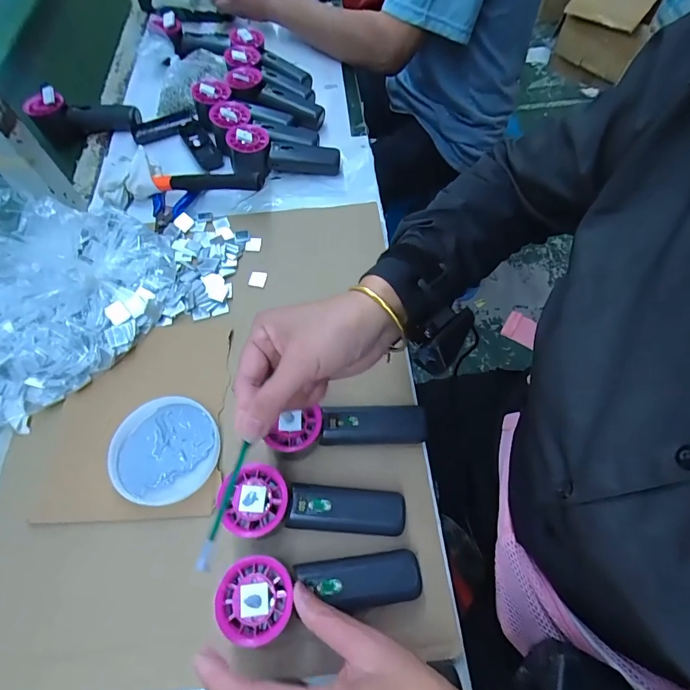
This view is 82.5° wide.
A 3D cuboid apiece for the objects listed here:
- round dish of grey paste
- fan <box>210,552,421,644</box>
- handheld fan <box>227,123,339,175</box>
[{"bbox_3d":[-0.174,0.103,0.385,0.100,0.024,0.092,0,63,0],"label":"round dish of grey paste"},{"bbox_3d":[-0.018,0.193,0.319,0.153,0.054,0.051,-9,63,-5],"label":"fan"},{"bbox_3d":[-0.087,-0.276,0.562,0.153,0.053,0.051,3,63,1],"label":"handheld fan"}]

